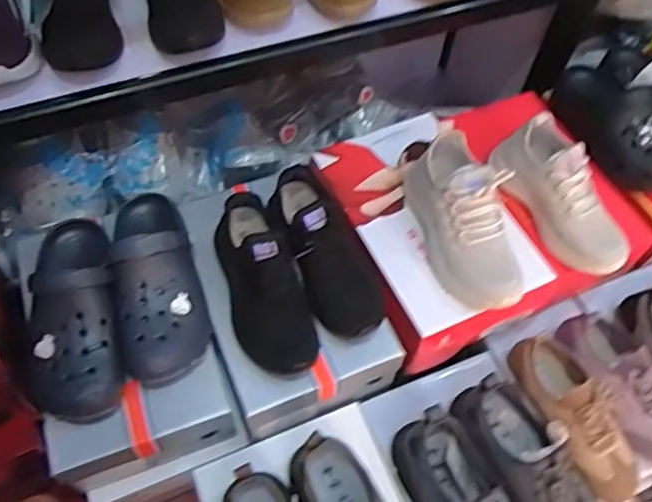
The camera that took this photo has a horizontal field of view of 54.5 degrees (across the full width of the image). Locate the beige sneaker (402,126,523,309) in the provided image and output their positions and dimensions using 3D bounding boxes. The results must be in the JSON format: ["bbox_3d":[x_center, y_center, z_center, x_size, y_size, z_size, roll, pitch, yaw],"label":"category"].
[{"bbox_3d":[0.169,-0.042,0.783,0.078,0.110,0.225,-10,57,-10],"label":"beige sneaker"}]

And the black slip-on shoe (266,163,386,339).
[{"bbox_3d":[-0.007,0.001,0.782,0.087,0.085,0.222,-22,74,-17],"label":"black slip-on shoe"}]

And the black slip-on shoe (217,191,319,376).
[{"bbox_3d":[-0.078,0.036,0.754,0.086,0.087,0.221,-20,74,-16],"label":"black slip-on shoe"}]

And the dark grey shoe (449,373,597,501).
[{"bbox_3d":[0.253,0.268,0.729,0.082,0.090,0.247,-23,60,-17],"label":"dark grey shoe"}]

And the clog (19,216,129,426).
[{"bbox_3d":[-0.300,0.062,0.742,0.106,0.085,0.255,-9,57,-8],"label":"clog"}]

